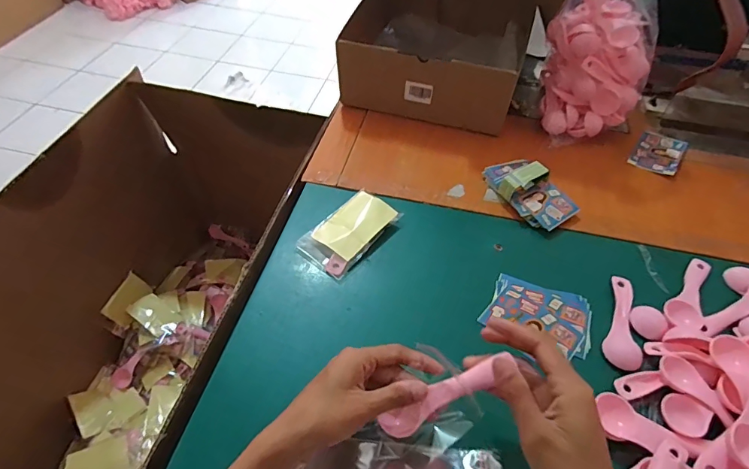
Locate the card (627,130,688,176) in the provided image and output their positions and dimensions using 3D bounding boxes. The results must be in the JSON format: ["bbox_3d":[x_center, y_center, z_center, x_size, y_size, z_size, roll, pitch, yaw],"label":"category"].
[{"bbox_3d":[0.416,-0.119,0.627,0.060,0.004,0.088,27,57,27],"label":"card"}]

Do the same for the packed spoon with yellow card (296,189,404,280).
[{"bbox_3d":[-0.030,-0.005,0.505,0.066,0.016,0.117,32,56,21],"label":"packed spoon with yellow card"}]

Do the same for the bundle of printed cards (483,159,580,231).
[{"bbox_3d":[0.199,-0.062,0.550,0.076,0.036,0.122,-31,59,-25],"label":"bundle of printed cards"}]

